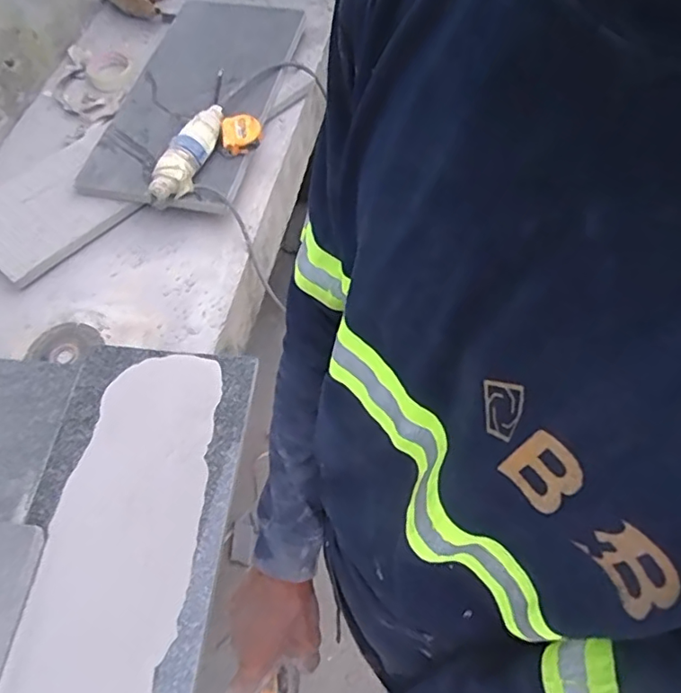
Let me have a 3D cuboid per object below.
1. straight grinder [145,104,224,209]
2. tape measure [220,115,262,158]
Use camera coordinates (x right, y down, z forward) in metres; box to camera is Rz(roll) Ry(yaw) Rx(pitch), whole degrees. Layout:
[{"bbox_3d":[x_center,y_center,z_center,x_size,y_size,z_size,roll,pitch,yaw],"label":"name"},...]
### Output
[{"bbox_3d":[-0.218,-0.282,0.800,0.043,0.054,0.205,15,62,10],"label":"straight grinder"},{"bbox_3d":[-0.151,-0.320,0.829,0.059,0.030,0.057,-8,60,-2],"label":"tape measure"}]

